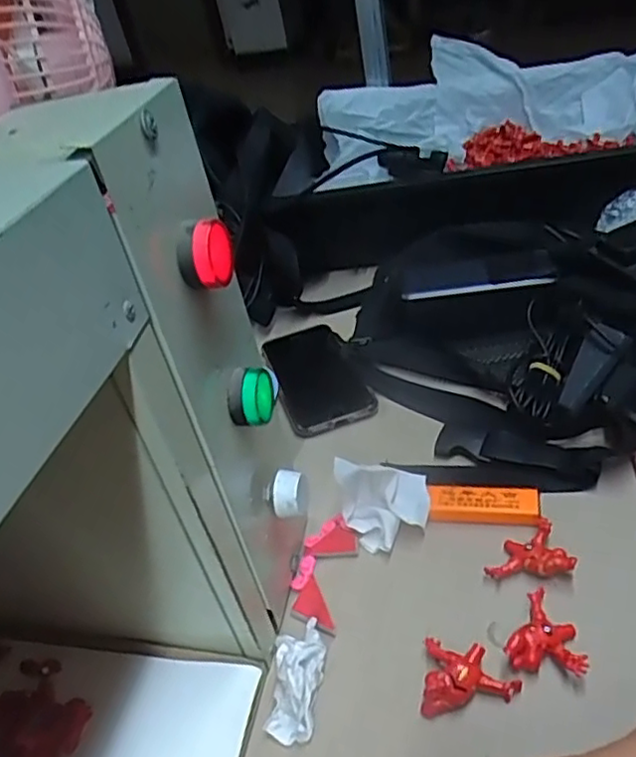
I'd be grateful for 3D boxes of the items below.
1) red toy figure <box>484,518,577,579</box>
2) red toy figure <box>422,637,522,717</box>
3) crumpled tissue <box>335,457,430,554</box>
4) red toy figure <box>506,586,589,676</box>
[{"bbox_3d":[0.123,0.099,0.383,0.047,0.022,0.036,2,39,11],"label":"red toy figure"},{"bbox_3d":[0.077,0.151,0.331,0.046,0.017,0.037,2,39,11],"label":"red toy figure"},{"bbox_3d":[0.044,0.075,0.412,0.055,0.046,0.044,-14,39,-9],"label":"crumpled tissue"},{"bbox_3d":[0.122,0.135,0.338,0.037,0.017,0.045,17,44,28],"label":"red toy figure"}]

